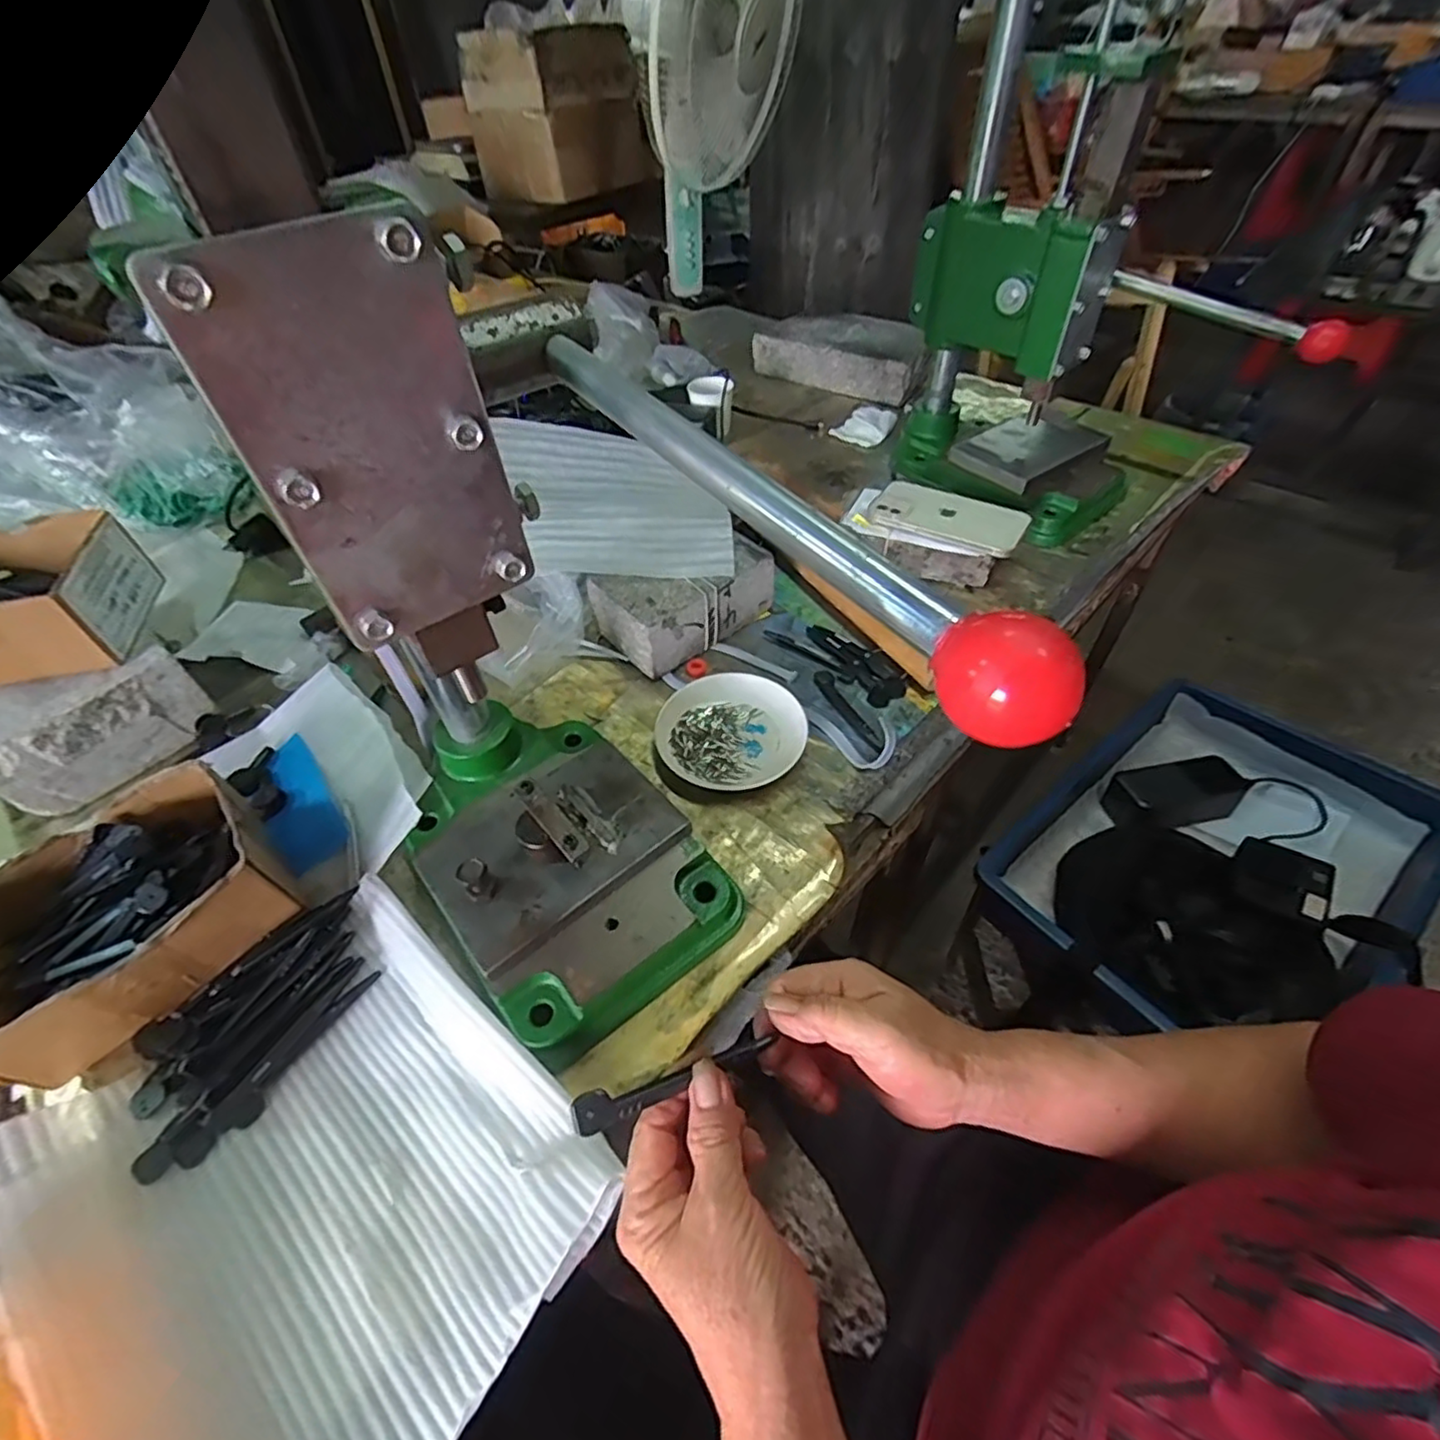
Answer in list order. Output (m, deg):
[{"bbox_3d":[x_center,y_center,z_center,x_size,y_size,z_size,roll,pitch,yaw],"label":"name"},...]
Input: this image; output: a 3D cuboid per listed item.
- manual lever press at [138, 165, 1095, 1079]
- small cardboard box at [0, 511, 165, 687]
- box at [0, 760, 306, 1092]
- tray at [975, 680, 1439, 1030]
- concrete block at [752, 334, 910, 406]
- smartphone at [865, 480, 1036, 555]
[{"bbox_3d":[-0.070,0.004,0.301,0.345,0.363,0.176,32,57,28],"label":"manual lever press"},{"bbox_3d":[-0.555,-0.092,0.518,0.163,0.069,0.123,-12,48,-7],"label":"small cardboard box"},{"bbox_3d":[-0.372,0.119,0.414,0.130,0.065,0.168,32,57,28],"label":"box"},{"bbox_3d":[0.493,0.144,0.667,0.421,0.089,0.276,-32,54,-23],"label":"tray"},{"bbox_3d":[0.151,-0.515,0.968,0.250,0.058,0.027,26,54,24],"label":"concrete block"},{"bbox_3d":[0.230,-0.206,0.661,0.143,0.013,0.080,26,54,25],"label":"smartphone"}]

